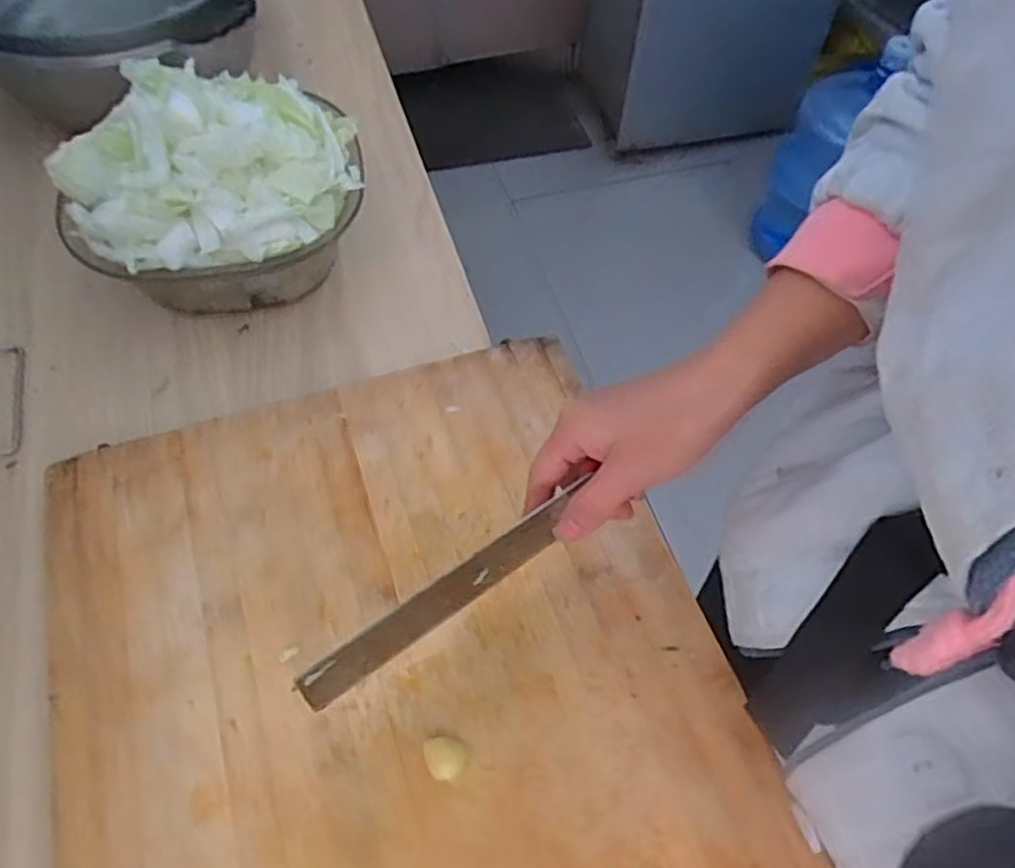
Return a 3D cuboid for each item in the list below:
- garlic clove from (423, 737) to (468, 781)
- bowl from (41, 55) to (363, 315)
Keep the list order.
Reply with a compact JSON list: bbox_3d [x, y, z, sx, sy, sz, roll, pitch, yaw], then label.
[{"bbox_3d":[-0.034,0.170,0.376,0.020,0.010,0.023,-36,65,-21],"label":"garlic clove"},{"bbox_3d":[-0.220,-0.193,0.539,0.216,0.125,0.200,0,58,0],"label":"bowl"}]

